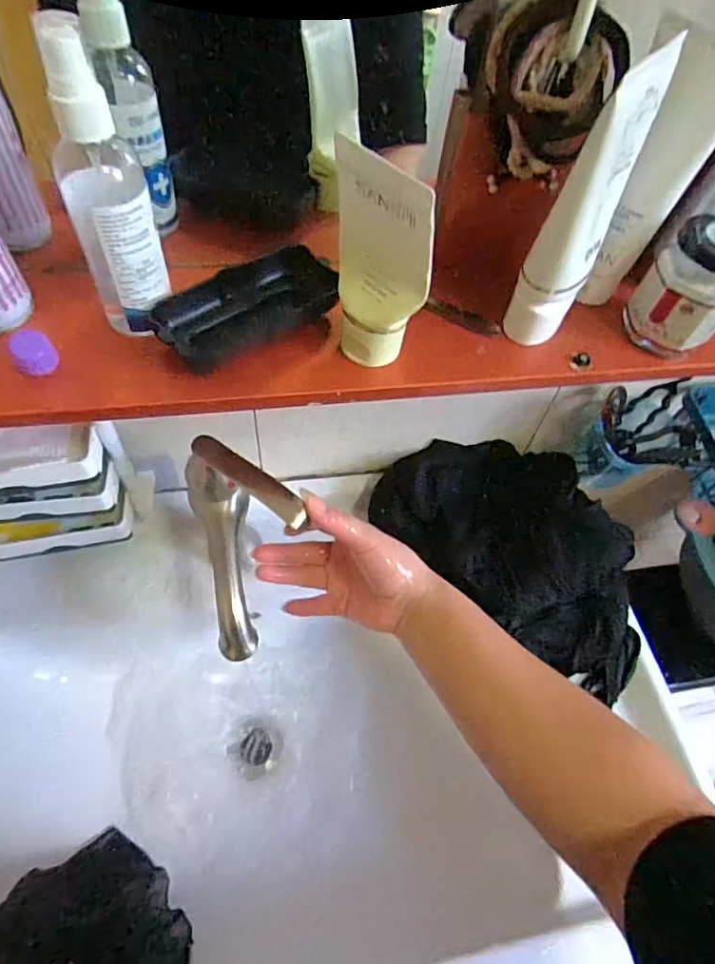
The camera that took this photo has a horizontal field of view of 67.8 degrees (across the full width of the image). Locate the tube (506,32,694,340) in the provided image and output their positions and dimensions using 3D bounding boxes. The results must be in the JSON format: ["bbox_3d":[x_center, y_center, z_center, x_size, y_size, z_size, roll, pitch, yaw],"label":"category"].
[{"bbox_3d":[0.120,-0.143,0.285,0.033,0.143,0.059,27,57,13],"label":"tube"}]

